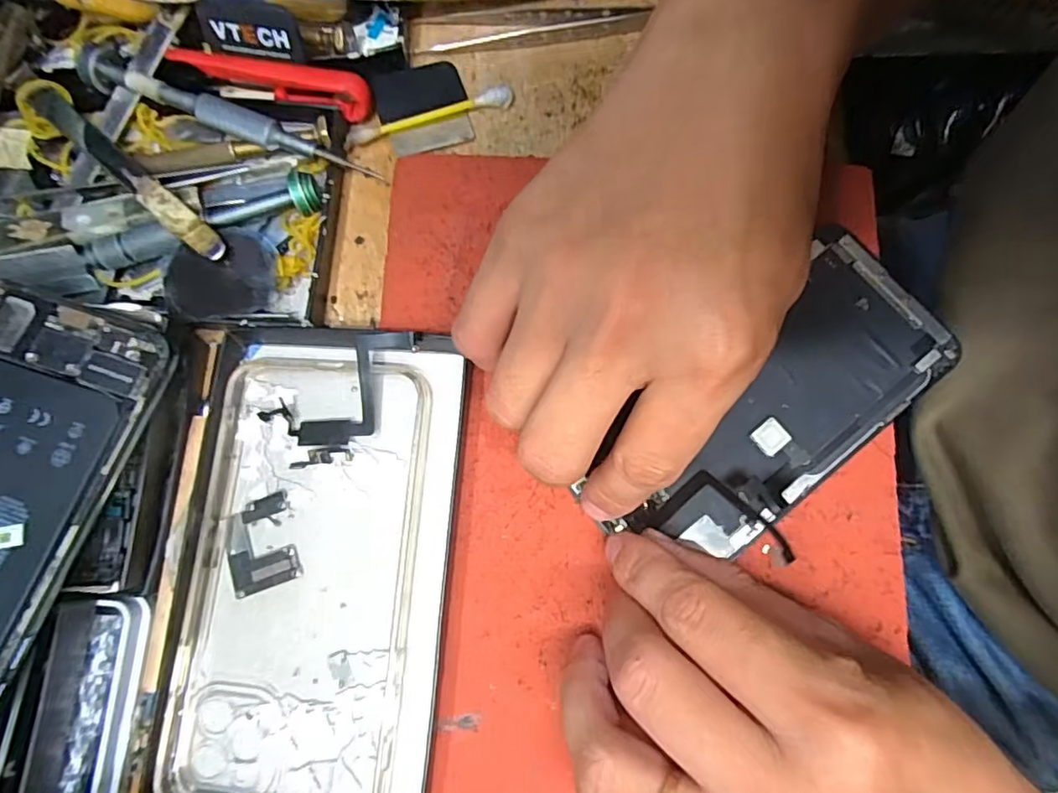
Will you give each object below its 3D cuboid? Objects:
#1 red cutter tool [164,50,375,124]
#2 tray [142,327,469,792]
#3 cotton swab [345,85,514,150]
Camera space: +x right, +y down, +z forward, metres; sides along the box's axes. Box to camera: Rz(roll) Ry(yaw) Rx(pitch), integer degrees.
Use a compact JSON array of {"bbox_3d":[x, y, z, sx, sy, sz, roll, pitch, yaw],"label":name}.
[{"bbox_3d":[-0.107,-0.132,0.241,0.078,0.021,0.012,8,79,2],"label":"red cutter tool"},{"bbox_3d":[-0.079,0.060,0.209,0.098,0.014,0.175,4,79,1],"label":"tray"},{"bbox_3d":[-0.044,-0.123,0.250,0.076,0.008,0.008,-19,79,-3],"label":"cotton swab"}]

